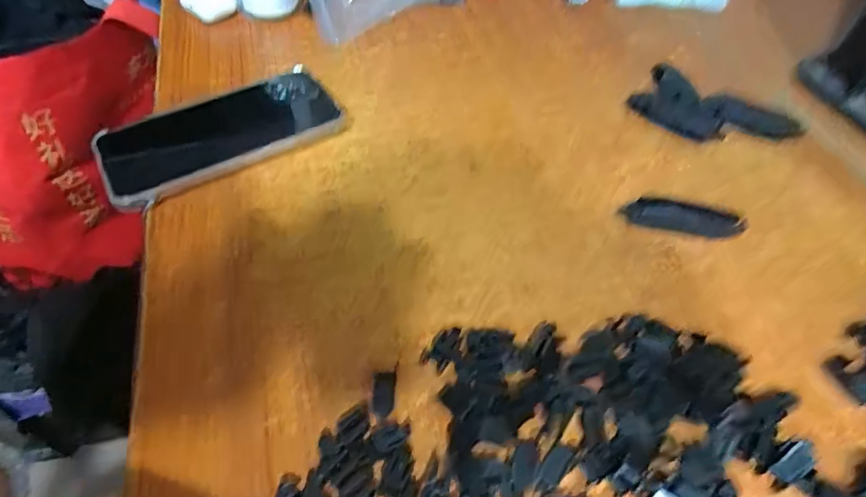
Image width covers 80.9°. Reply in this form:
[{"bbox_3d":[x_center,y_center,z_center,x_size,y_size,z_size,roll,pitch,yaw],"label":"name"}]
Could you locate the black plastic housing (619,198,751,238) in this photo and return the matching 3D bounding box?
[{"bbox_3d":[0.165,-0.019,0.333,0.074,0.015,0.015,13,52,8],"label":"black plastic housing"}]

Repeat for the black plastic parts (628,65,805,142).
[{"bbox_3d":[0.223,-0.107,0.405,0.118,0.016,0.068,31,56,21],"label":"black plastic parts"}]

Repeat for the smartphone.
[{"bbox_3d":[-0.155,-0.085,0.372,0.161,0.016,0.083,-28,57,-22],"label":"smartphone"}]

